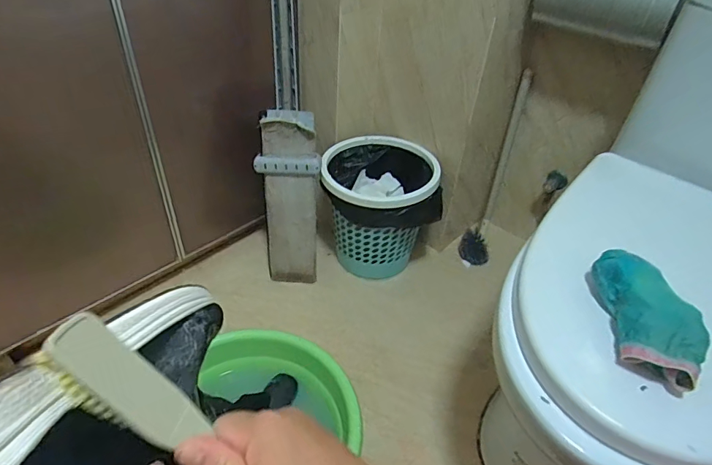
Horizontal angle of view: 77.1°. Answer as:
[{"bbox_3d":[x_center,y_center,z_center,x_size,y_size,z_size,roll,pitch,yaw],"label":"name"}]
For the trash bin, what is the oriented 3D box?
[{"bbox_3d":[0.052,-0.058,1.114,0.268,0.269,0.232,2,41,-3],"label":"trash bin"}]

